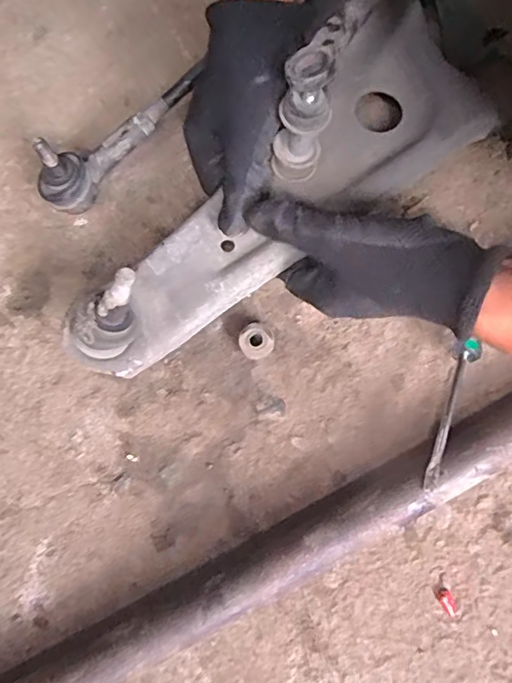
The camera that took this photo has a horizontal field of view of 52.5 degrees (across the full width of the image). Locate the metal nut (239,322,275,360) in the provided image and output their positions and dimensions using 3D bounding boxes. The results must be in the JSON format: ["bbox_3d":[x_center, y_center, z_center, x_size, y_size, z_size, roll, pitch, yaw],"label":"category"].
[{"bbox_3d":[0.000,0.000,0.390,0.025,0.019,0.025,0,77,0],"label":"metal nut"}]

